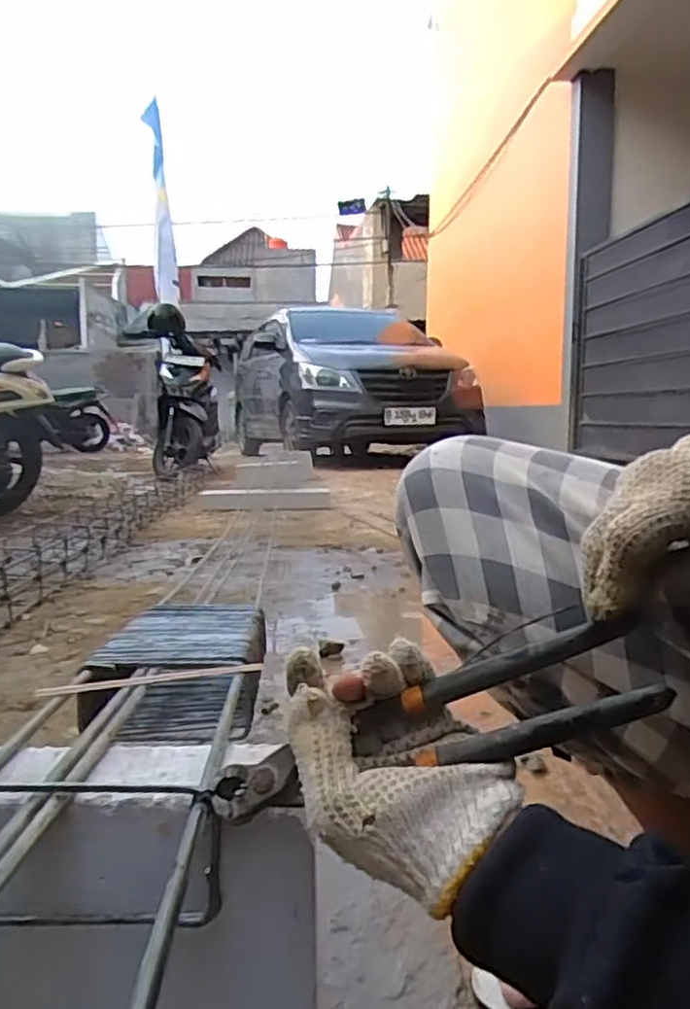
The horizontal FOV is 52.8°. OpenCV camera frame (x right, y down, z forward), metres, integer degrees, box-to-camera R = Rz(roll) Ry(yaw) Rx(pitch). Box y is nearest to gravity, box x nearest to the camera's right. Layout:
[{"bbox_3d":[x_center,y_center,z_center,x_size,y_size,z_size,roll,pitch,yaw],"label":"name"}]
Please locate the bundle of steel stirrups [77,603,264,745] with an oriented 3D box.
[{"bbox_3d":[-0.151,0.155,0.676,0.142,0.072,0.288,-1,8,-5],"label":"bundle of steel stirrups"}]

